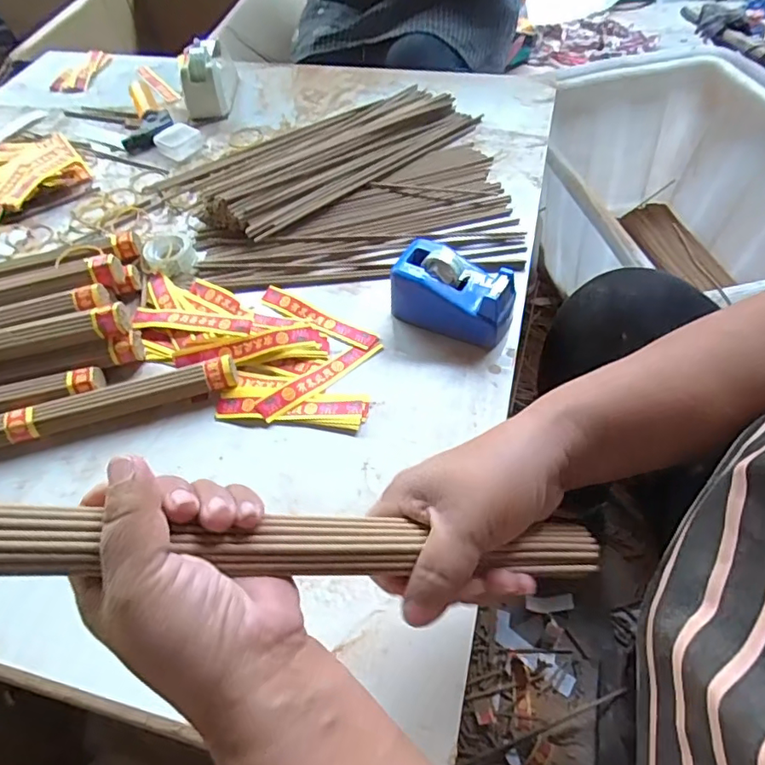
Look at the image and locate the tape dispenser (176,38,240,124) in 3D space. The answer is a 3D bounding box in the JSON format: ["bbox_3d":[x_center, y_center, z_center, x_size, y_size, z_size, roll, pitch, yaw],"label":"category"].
[{"bbox_3d":[-0.231,-0.408,0.725,0.061,0.062,0.108,-6,53,0],"label":"tape dispenser"}]

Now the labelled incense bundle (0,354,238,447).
[{"bbox_3d":[-0.271,0.030,0.424,0.311,0.024,0.028,-16,54,-7],"label":"labelled incense bundle"}]

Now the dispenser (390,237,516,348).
[{"bbox_3d":[0.061,-0.076,0.461,0.099,0.054,0.056,25,59,21],"label":"dispenser"}]

